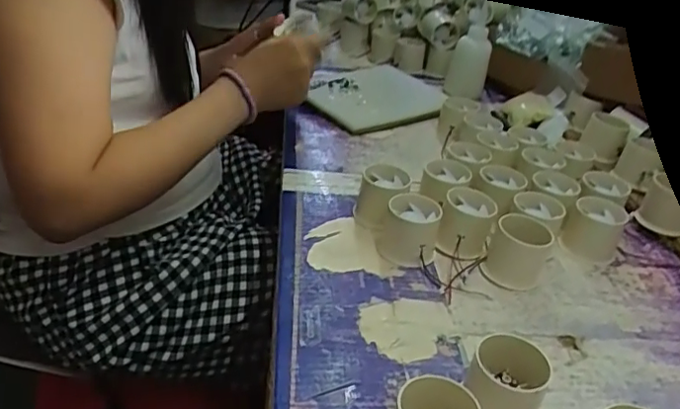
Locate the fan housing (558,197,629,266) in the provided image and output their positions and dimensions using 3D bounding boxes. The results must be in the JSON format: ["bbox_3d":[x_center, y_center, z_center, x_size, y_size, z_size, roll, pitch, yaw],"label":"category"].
[{"bbox_3d":[0.259,0.026,0.575,0.054,0.048,0.053,23,35,25],"label":"fan housing"}]

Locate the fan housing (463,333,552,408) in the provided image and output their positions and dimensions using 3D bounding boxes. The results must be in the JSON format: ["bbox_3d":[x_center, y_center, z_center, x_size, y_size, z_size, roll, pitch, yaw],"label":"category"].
[{"bbox_3d":[0.112,0.123,0.381,0.050,0.048,0.051,20,34,21],"label":"fan housing"}]

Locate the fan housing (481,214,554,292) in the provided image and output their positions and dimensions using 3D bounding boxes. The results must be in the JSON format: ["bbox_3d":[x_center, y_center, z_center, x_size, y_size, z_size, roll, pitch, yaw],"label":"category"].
[{"bbox_3d":[0.164,0.043,0.521,0.050,0.055,0.048,20,34,21],"label":"fan housing"}]

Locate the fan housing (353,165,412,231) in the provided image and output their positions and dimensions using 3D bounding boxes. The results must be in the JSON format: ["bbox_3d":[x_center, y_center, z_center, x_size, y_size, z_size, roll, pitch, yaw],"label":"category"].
[{"bbox_3d":[0.043,-0.008,0.586,0.049,0.053,0.053,14,32,13],"label":"fan housing"}]

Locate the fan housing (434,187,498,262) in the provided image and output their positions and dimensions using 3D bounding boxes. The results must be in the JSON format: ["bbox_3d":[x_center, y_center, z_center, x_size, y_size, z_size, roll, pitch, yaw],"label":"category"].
[{"bbox_3d":[0.124,0.020,0.562,0.054,0.047,0.067,15,32,13],"label":"fan housing"}]

